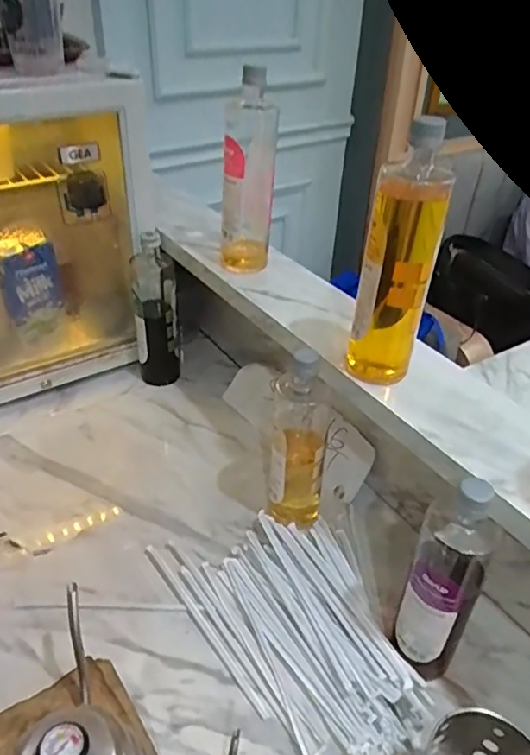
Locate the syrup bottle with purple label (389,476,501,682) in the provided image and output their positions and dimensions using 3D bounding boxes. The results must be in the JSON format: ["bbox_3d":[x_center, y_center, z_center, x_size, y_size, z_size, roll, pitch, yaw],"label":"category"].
[{"bbox_3d":[0.178,0.203,0.577,0.071,0.250,0.061,22,41,24],"label":"syrup bottle with purple label"}]

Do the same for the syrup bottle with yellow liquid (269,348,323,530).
[{"bbox_3d":[0.042,0.077,0.742,0.073,0.251,0.075,5,37,5],"label":"syrup bottle with yellow liquid"}]

